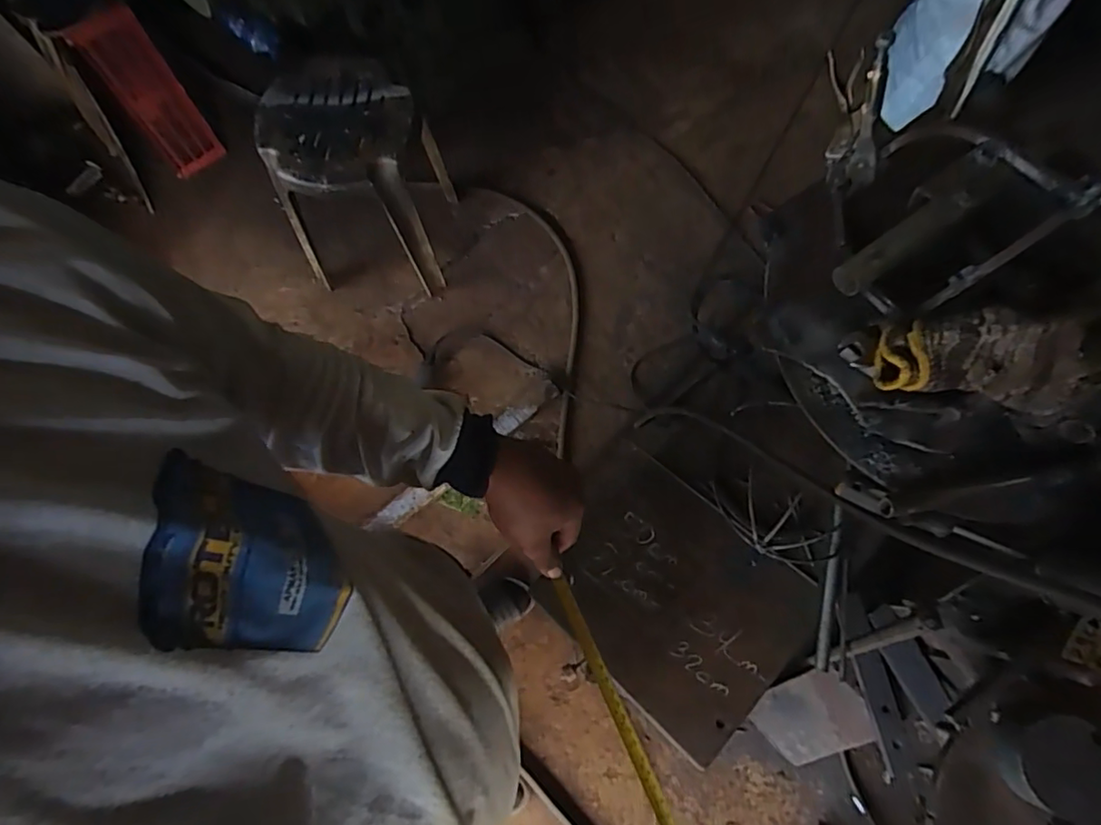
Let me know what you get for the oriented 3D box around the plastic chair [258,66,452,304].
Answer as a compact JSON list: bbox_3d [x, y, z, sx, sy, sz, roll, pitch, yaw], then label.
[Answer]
[{"bbox_3d":[-0.444,-0.535,1.361,0.334,0.426,0.315,4,74,2],"label":"plastic chair"}]

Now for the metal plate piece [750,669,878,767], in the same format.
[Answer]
[{"bbox_3d":[0.494,0.589,1.098,0.146,0.237,0.013,50,36,16],"label":"metal plate piece"}]

